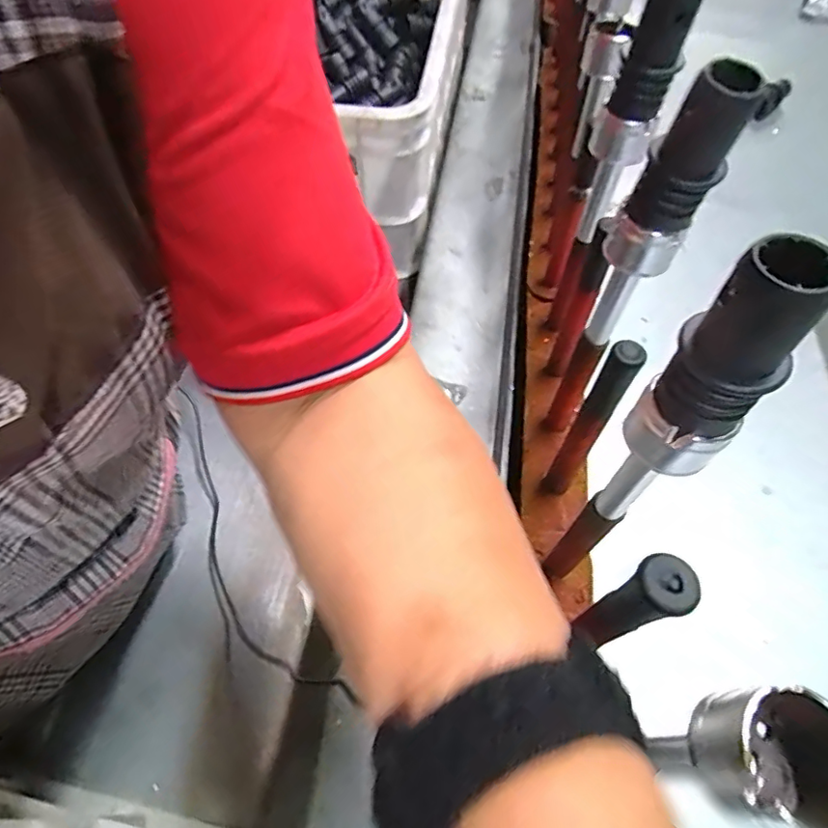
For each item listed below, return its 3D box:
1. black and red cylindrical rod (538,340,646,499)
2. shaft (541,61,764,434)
[{"bbox_3d":[0.098,0.011,0.317,0.014,0.141,0.017,22,58,10],"label":"black and red cylindrical rod"},{"bbox_3d":[0.107,-0.057,0.295,0.029,0.231,0.027,26,59,12],"label":"shaft"}]

